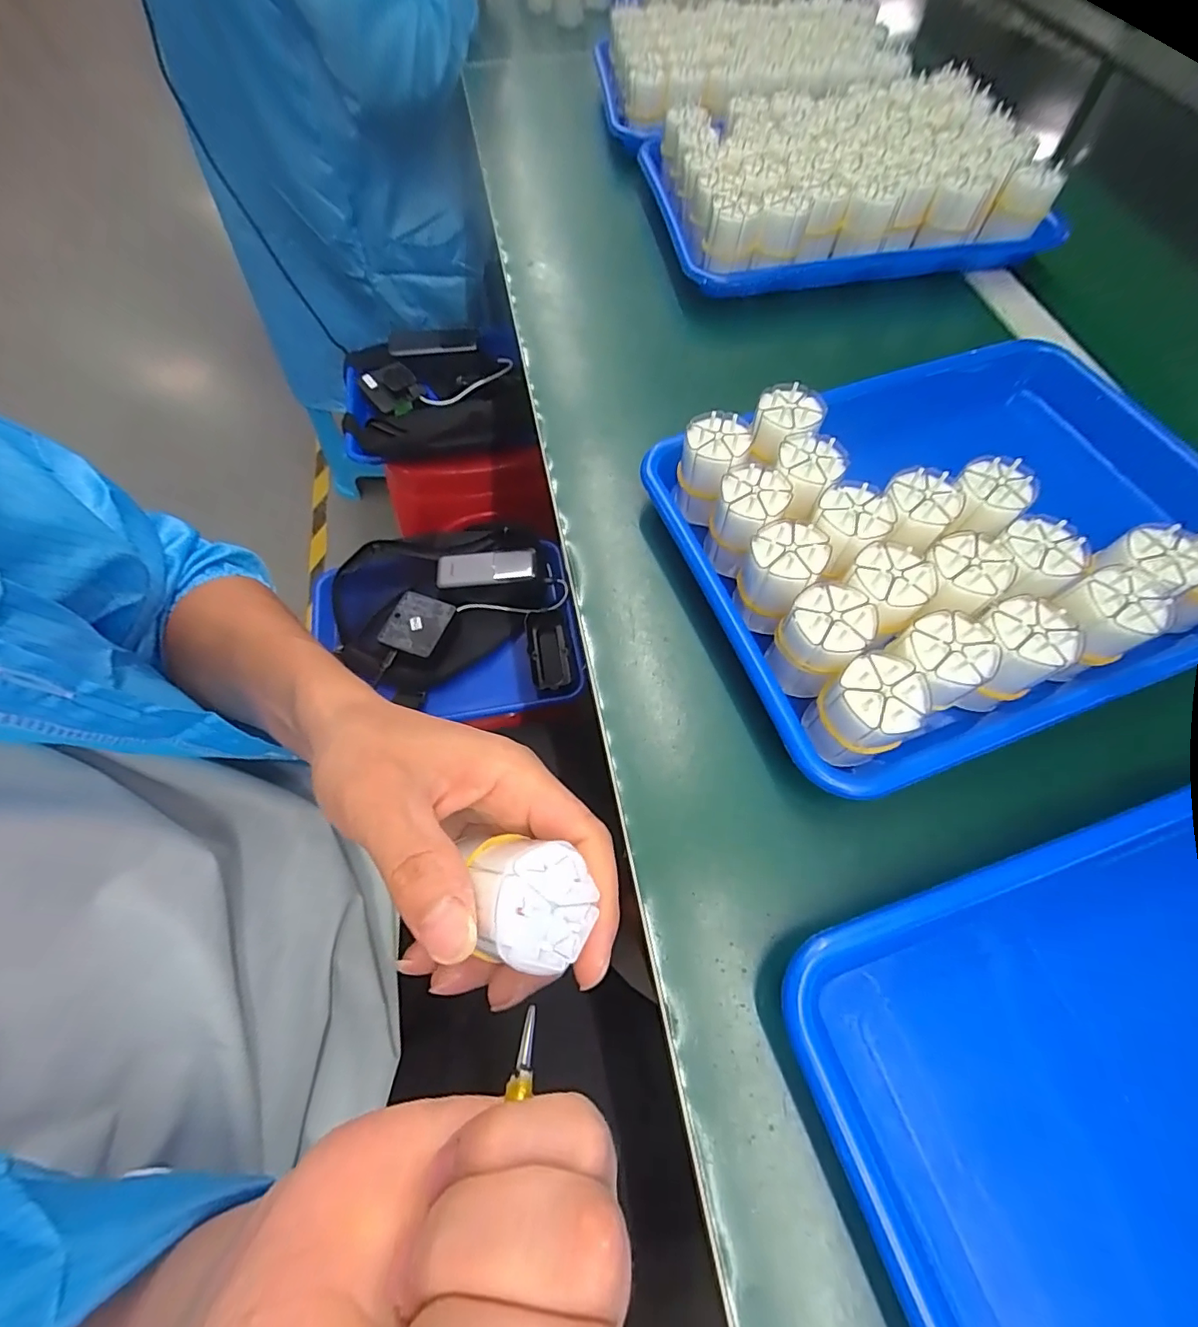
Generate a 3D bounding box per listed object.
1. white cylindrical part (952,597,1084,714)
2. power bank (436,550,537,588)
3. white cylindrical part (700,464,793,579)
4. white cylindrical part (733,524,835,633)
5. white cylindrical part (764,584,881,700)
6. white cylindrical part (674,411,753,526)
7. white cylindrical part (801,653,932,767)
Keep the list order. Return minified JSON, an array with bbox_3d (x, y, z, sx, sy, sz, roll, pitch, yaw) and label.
[{"bbox_3d":[0.200,-0.003,0.265,0.037,0.055,0.035,9,64,4],"label":"white cylindrical part"},{"bbox_3d":[-0.145,-0.124,0.685,0.127,0.013,0.043,-6,64,-3],"label":"power bank"},{"bbox_3d":[0.081,-0.077,0.301,0.036,0.048,0.045,17,65,8],"label":"white cylindrical part"},{"bbox_3d":[0.094,-0.045,0.286,0.036,0.051,0.040,25,67,11],"label":"white cylindrical part"},{"bbox_3d":[0.110,-0.011,0.269,0.037,0.051,0.036,0,64,0],"label":"white cylindrical part"},{"bbox_3d":[0.066,-0.117,0.322,0.035,0.053,0.038,0,64,0],"label":"white cylindrical part"},{"bbox_3d":[0.122,0.025,0.251,0.041,0.050,0.038,0,64,0],"label":"white cylindrical part"}]

